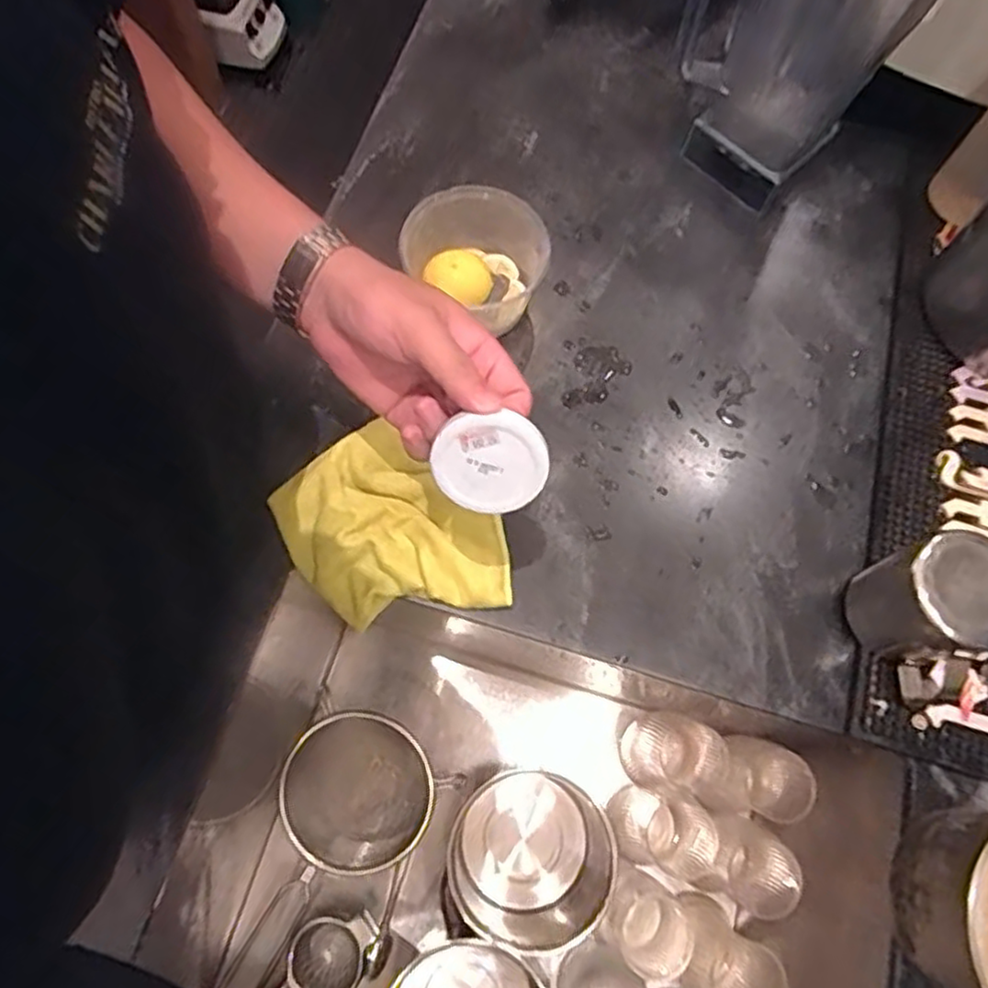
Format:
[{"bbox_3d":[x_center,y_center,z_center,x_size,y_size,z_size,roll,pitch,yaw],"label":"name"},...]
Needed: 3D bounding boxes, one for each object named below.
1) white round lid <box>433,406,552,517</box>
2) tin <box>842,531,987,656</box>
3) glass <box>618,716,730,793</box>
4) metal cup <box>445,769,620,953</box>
[{"bbox_3d":[-0.002,-0.016,0.383,0.061,0.061,0.004,25,33,-12],"label":"white round lid"},{"bbox_3d":[0.297,0.074,0.482,0.062,0.106,0.071,-22,74,-10],"label":"tin"},{"bbox_3d":[0.188,0.272,0.740,0.083,0.122,0.076,1,70,-3],"label":"glass"},{"bbox_3d":[0.031,0.363,0.699,0.148,0.114,0.140,-16,72,-9],"label":"metal cup"}]

